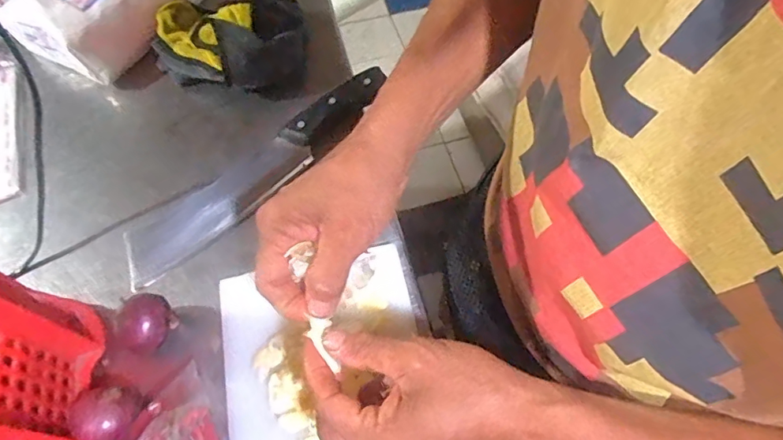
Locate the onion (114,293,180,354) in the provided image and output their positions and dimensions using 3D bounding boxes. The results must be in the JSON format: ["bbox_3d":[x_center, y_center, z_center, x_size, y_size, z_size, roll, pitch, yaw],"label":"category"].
[{"bbox_3d":[-0.191,0.084,0.396,0.037,0.039,0.041,37,69,21],"label":"onion"}]

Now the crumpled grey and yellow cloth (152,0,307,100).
[{"bbox_3d":[-0.173,-0.196,0.531,0.164,0.041,0.111,5,62,7],"label":"crumpled grey and yellow cloth"}]

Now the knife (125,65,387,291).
[{"bbox_3d":[-0.122,-0.049,0.473,0.287,0.024,0.058,-37,65,-15],"label":"knife"}]

